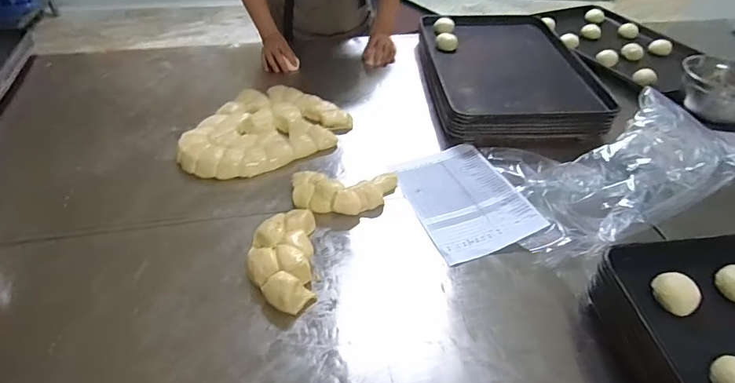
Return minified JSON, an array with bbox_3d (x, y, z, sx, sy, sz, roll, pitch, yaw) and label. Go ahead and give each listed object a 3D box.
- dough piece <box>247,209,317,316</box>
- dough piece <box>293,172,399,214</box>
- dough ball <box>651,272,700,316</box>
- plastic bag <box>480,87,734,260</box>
[{"bbox_3d":[-0.142,0.110,0.735,0.101,0.046,0.193,-3,43,-5],"label":"dough piece"},{"bbox_3d":[-0.045,-0.006,0.847,0.201,0.045,0.098,1,42,-1],"label":"dough piece"},{"bbox_3d":[0.435,0.142,0.617,0.048,0.026,0.058,-22,47,-24],"label":"dough ball"},{"bbox_3d":[0.493,-0.057,0.900,0.542,0.074,0.292,-18,46,-21],"label":"plastic bag"}]

